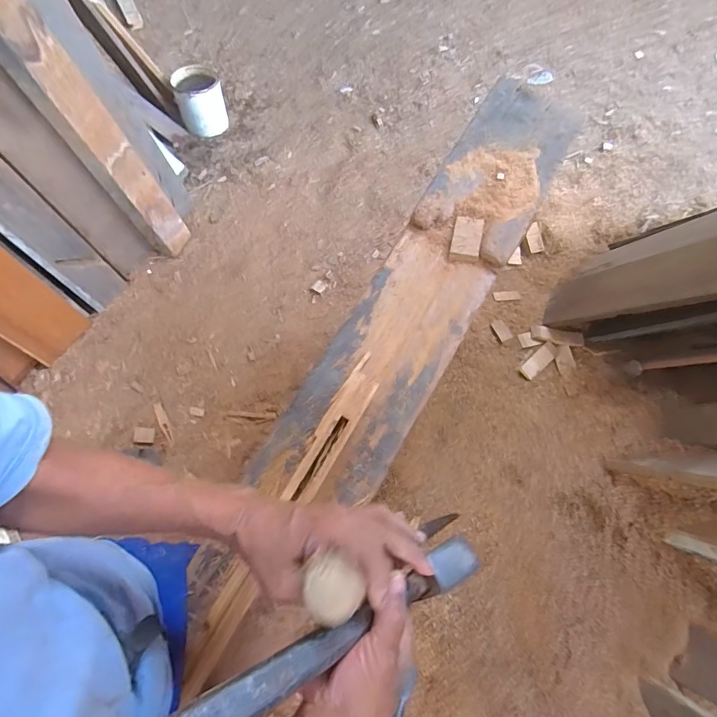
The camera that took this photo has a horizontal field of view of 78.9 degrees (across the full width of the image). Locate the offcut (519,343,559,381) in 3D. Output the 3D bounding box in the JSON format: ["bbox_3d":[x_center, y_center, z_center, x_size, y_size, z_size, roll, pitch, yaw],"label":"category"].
[{"bbox_3d":[0.545,0.007,1.312,0.165,0.009,0.049,-36,73,-26],"label":"offcut"}]

